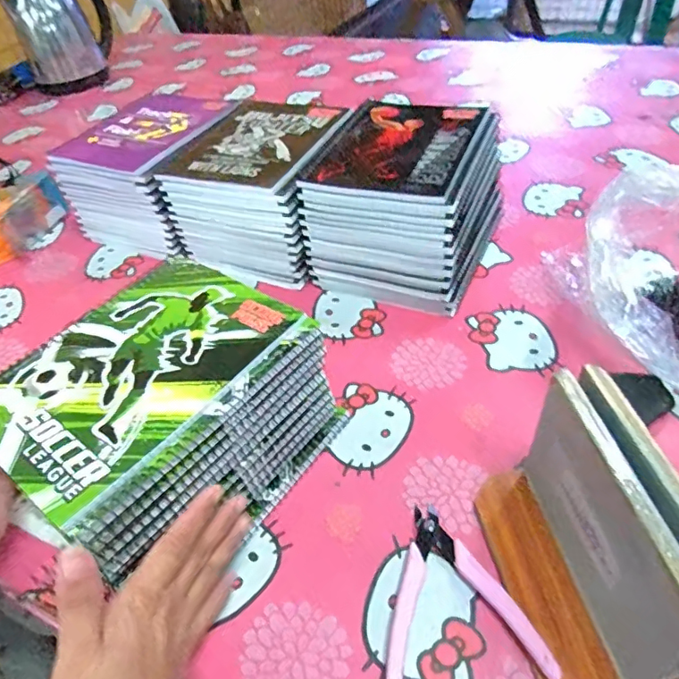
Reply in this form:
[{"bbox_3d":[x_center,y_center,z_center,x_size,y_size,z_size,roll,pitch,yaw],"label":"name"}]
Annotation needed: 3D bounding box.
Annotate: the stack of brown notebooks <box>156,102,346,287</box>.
[{"bbox_3d":[-0.091,-0.184,0.625,0.170,0.110,0.201,8,47,16],"label":"stack of brown notebooks"}]

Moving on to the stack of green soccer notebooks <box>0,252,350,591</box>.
[{"bbox_3d":[-0.128,0.055,0.390,0.161,0.105,0.198,26,54,30],"label":"stack of green soccer notebooks"}]

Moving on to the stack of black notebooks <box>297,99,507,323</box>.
[{"bbox_3d":[0.073,-0.151,0.572,0.174,0.122,0.206,15,49,22],"label":"stack of black notebooks"}]

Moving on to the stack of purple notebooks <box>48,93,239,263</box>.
[{"bbox_3d":[-0.231,-0.217,0.687,0.166,0.120,0.199,16,49,23],"label":"stack of purple notebooks"}]

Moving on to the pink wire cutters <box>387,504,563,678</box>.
[{"bbox_3d":[0.072,0.159,0.336,0.094,0.017,0.113,-6,45,1],"label":"pink wire cutters"}]

